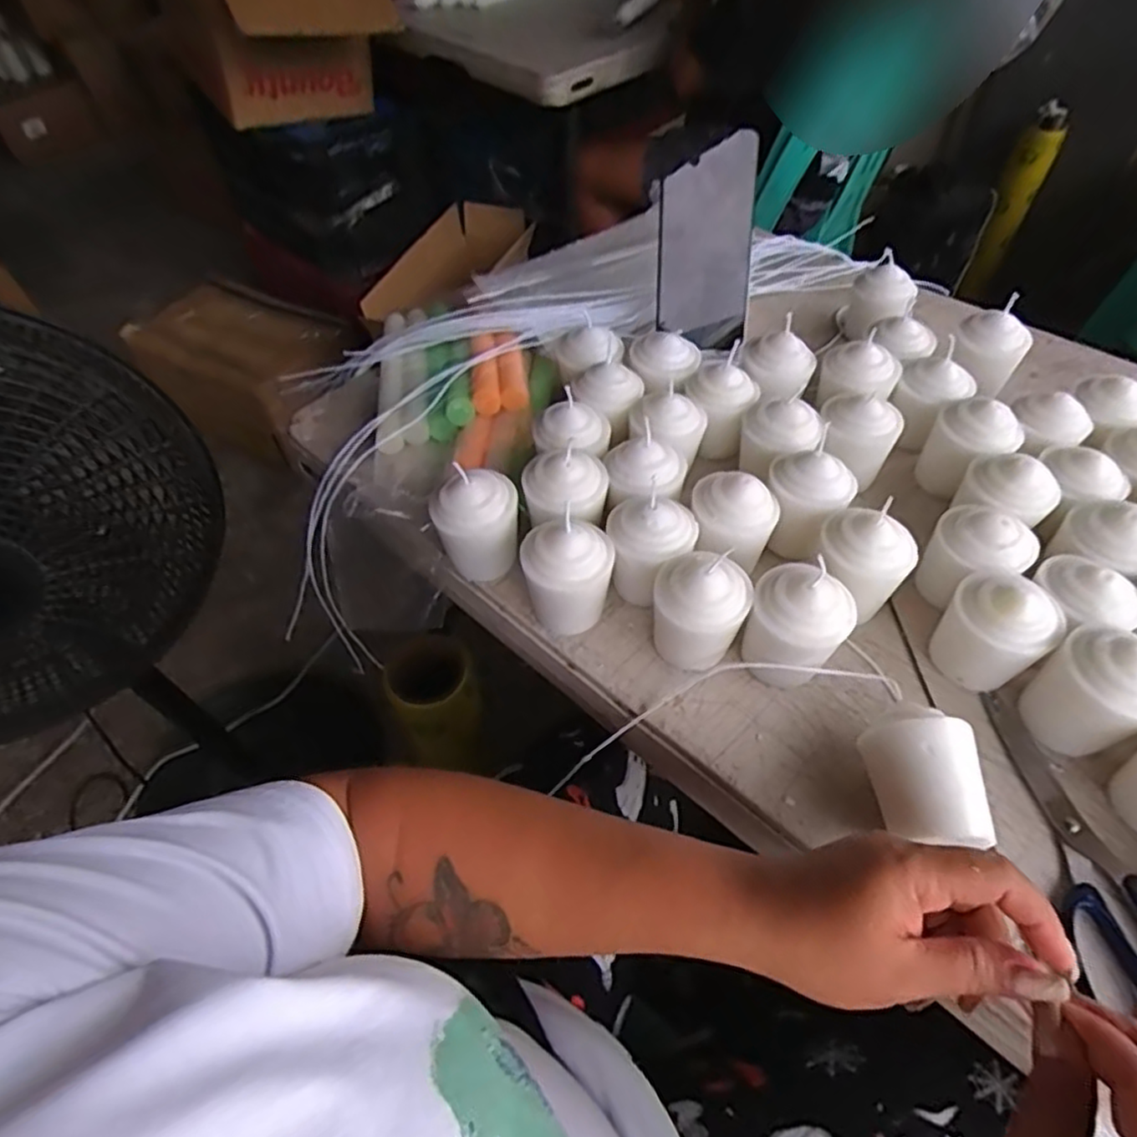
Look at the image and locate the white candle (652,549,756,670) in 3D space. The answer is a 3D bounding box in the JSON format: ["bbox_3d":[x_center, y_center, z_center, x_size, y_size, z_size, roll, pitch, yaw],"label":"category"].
[{"bbox_3d":[0.079,0.029,0.409,0.056,0.076,0.053,11,53,11],"label":"white candle"}]

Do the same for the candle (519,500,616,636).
[{"bbox_3d":[0.000,0.000,0.431,0.055,0.073,0.059,-5,52,-1],"label":"candle"}]

